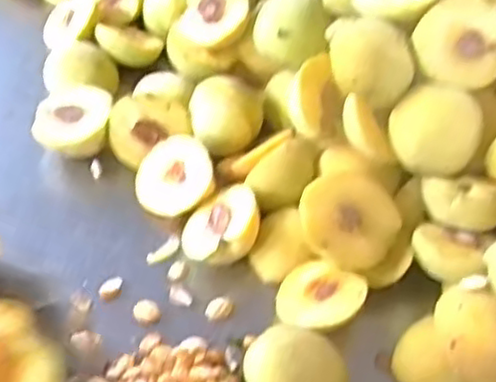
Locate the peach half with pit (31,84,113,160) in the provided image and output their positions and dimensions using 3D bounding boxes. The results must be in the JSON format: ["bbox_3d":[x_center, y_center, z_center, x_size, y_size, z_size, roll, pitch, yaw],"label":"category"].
[{"bbox_3d":[-0.134,-0.050,0.546,0.057,0.045,0.048,-5,50,-9],"label":"peach half with pit"}]

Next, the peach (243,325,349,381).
[{"bbox_3d":[0.027,0.112,0.422,0.059,0.042,0.053,29,54,19],"label":"peach"}]

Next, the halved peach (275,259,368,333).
[{"bbox_3d":[0.046,0.074,0.461,0.053,0.027,0.053,-10,46,11],"label":"halved peach"}]

